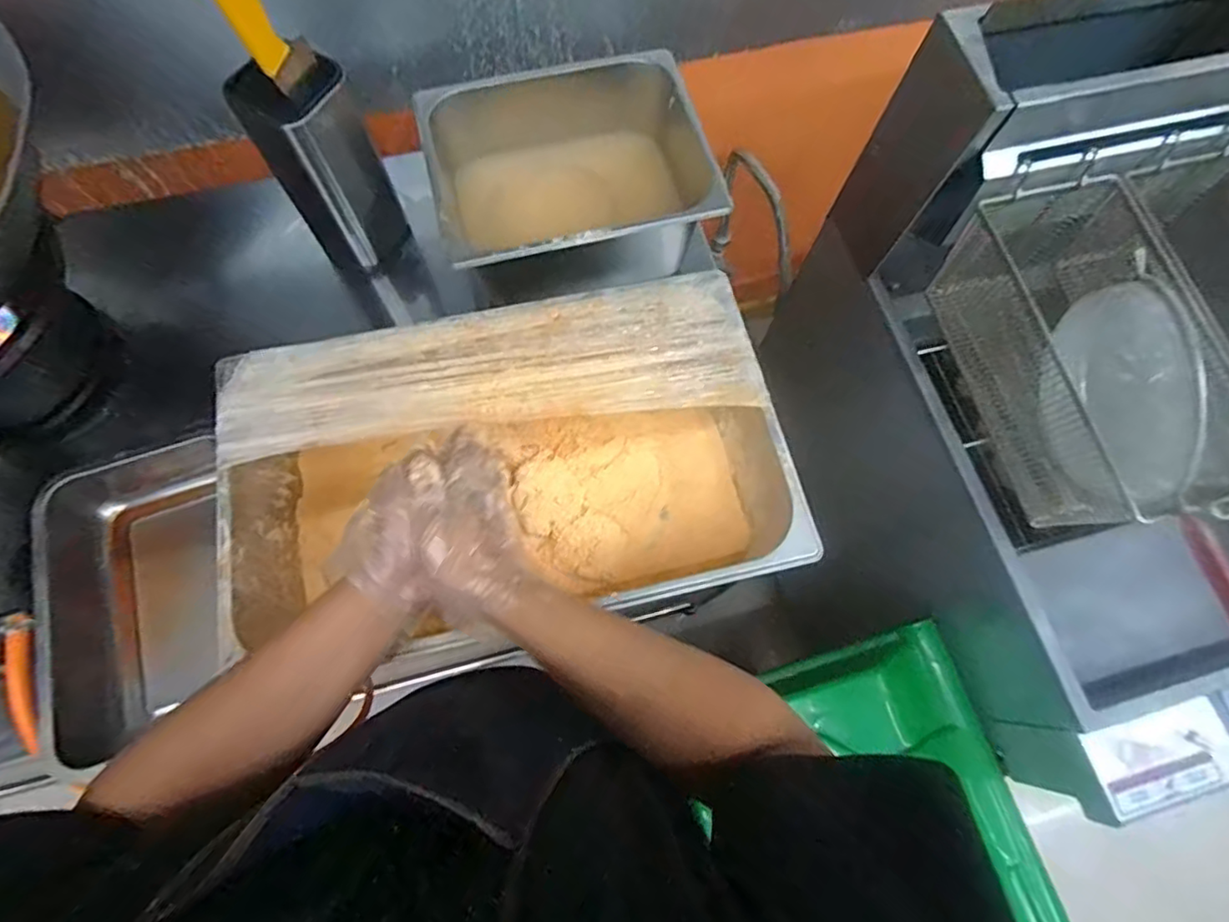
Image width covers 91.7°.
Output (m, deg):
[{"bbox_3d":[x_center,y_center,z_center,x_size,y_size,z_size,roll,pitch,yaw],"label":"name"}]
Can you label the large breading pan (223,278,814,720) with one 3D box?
[{"bbox_3d":[-0.100,0.016,0.620,0.509,0.145,0.311,-11,71,-6],"label":"large breading pan"}]

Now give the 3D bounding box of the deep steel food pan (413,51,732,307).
[{"bbox_3d":[-0.050,-0.338,0.751,0.320,0.140,0.266,-12,71,-6],"label":"deep steel food pan"}]

